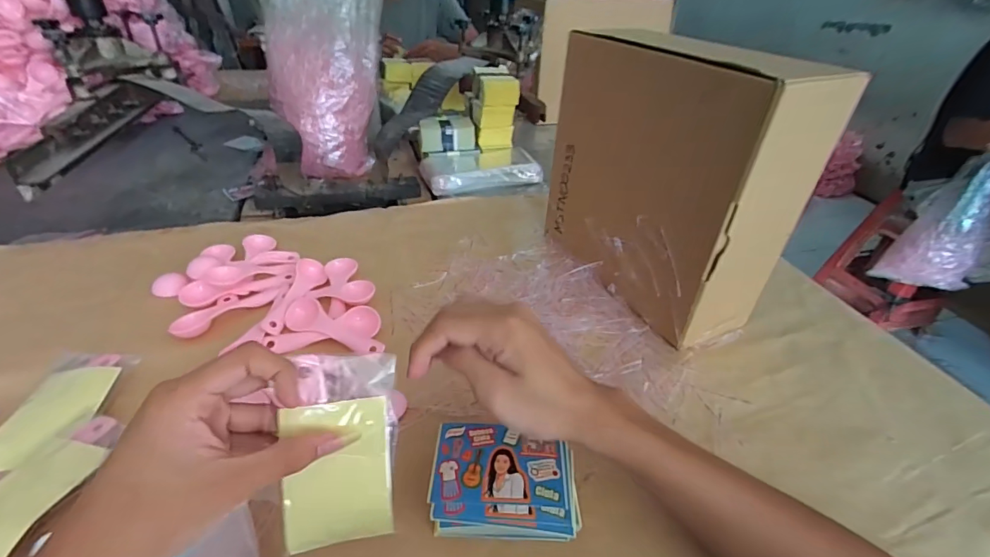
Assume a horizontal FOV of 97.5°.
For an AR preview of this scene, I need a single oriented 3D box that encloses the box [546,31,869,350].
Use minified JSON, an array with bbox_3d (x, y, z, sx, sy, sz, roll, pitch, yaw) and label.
[{"bbox_3d":[0.178,-0.107,0.463,0.117,0.242,0.255,-15,42,-19],"label":"box"}]

